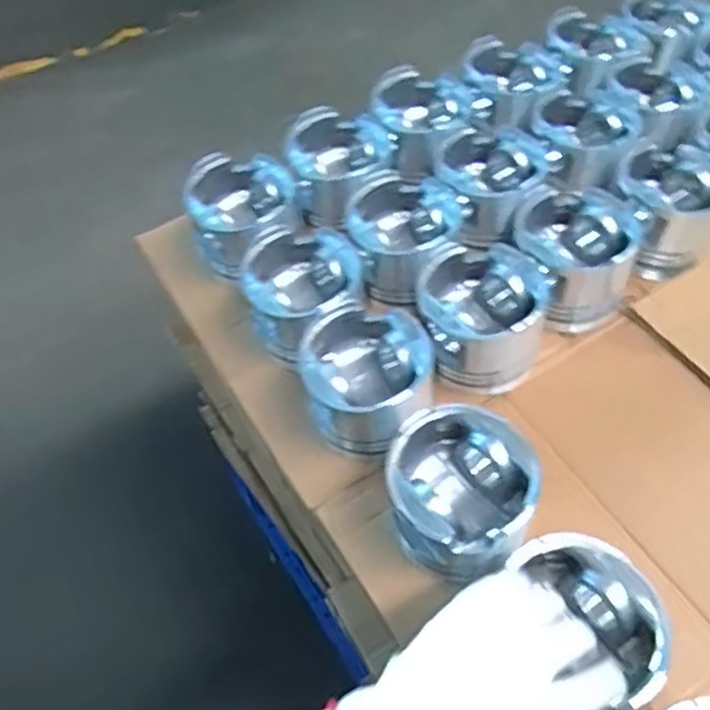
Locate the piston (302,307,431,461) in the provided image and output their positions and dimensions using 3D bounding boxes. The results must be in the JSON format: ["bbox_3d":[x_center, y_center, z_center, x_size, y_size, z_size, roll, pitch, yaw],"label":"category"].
[{"bbox_3d":[0.009,0.021,0.613,0.101,0.095,0.109,-1,54,1],"label":"piston"}]

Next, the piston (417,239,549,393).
[{"bbox_3d":[0.114,-0.036,0.656,0.112,0.091,0.110,1,54,2],"label":"piston"}]

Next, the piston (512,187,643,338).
[{"bbox_3d":[0.208,-0.098,0.701,0.105,0.101,0.125,-11,55,-7],"label":"piston"}]

